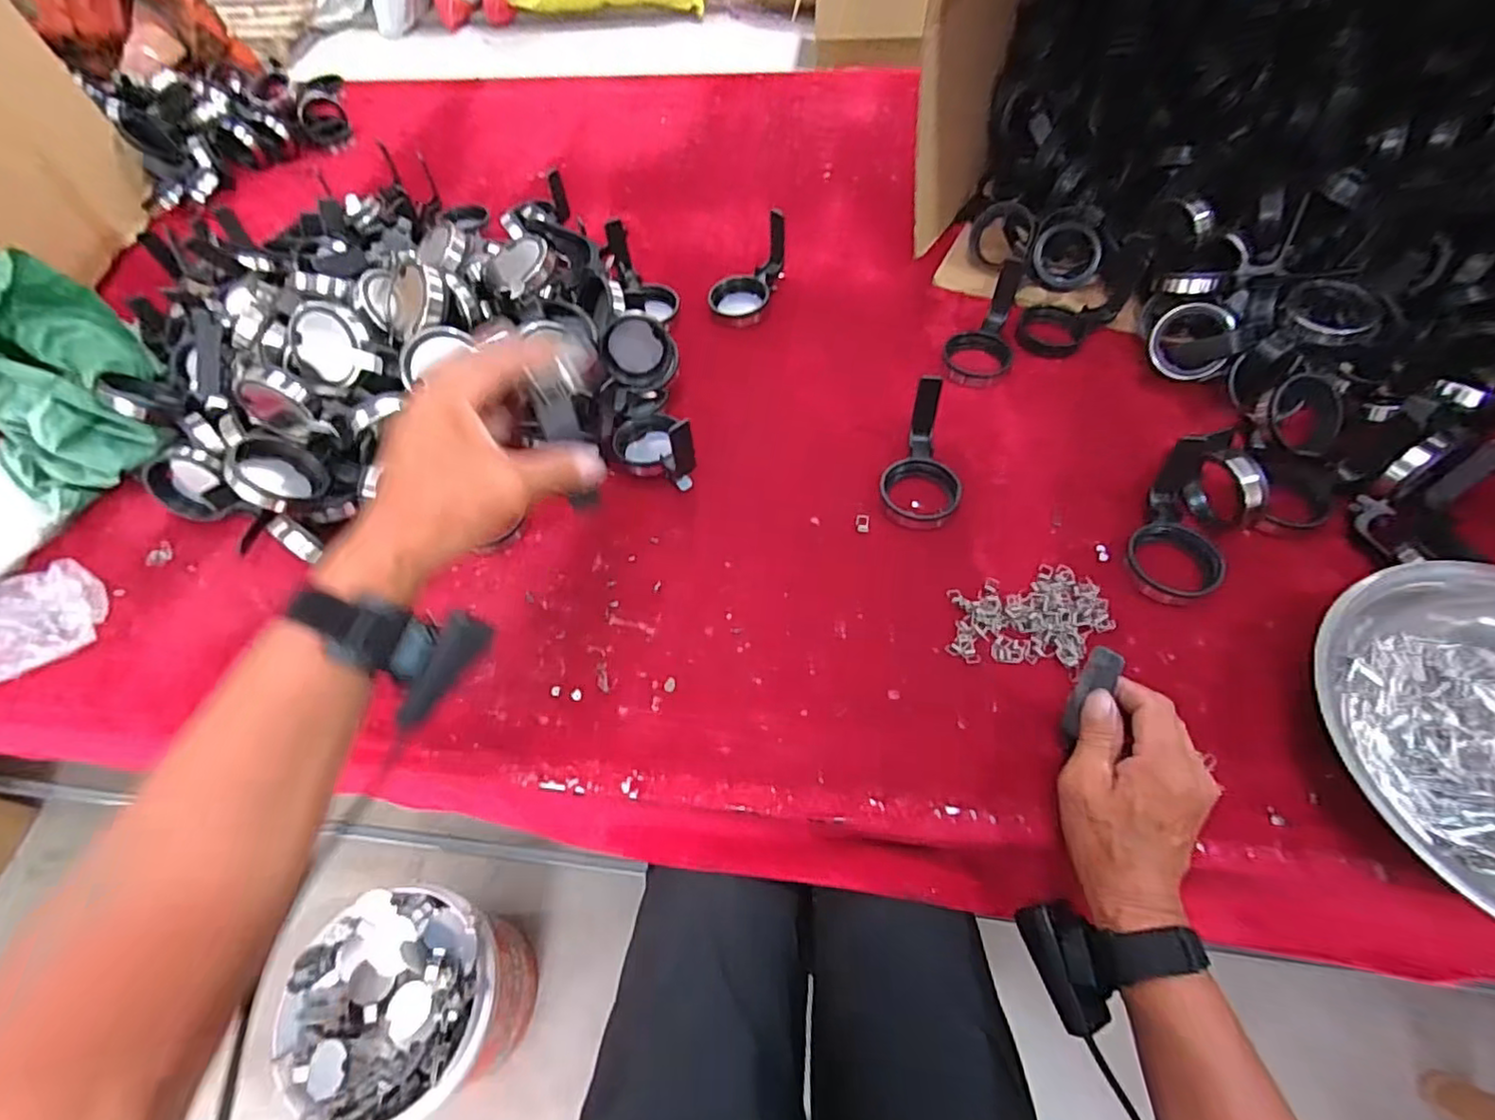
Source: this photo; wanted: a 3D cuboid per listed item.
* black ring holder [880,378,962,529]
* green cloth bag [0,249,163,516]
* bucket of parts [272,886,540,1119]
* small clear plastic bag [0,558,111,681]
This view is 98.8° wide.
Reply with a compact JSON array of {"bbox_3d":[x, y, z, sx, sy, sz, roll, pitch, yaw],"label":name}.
[{"bbox_3d":[0.152,-0.095,0.576,0.067,0.081,0.110,-9,58,-1],"label":"black ring holder"},{"bbox_3d":[-0.695,-0.189,0.630,0.138,0.121,0.272,-25,75,-11],"label":"green cloth bag"},{"bbox_3d":[-0.432,0.581,0.843,0.238,0.211,0.243,-1,59,2],"label":"bucket of parts"},{"bbox_3d":[-0.615,0.057,0.550,0.099,0.033,0.087,-26,61,-12],"label":"small clear plastic bag"}]

